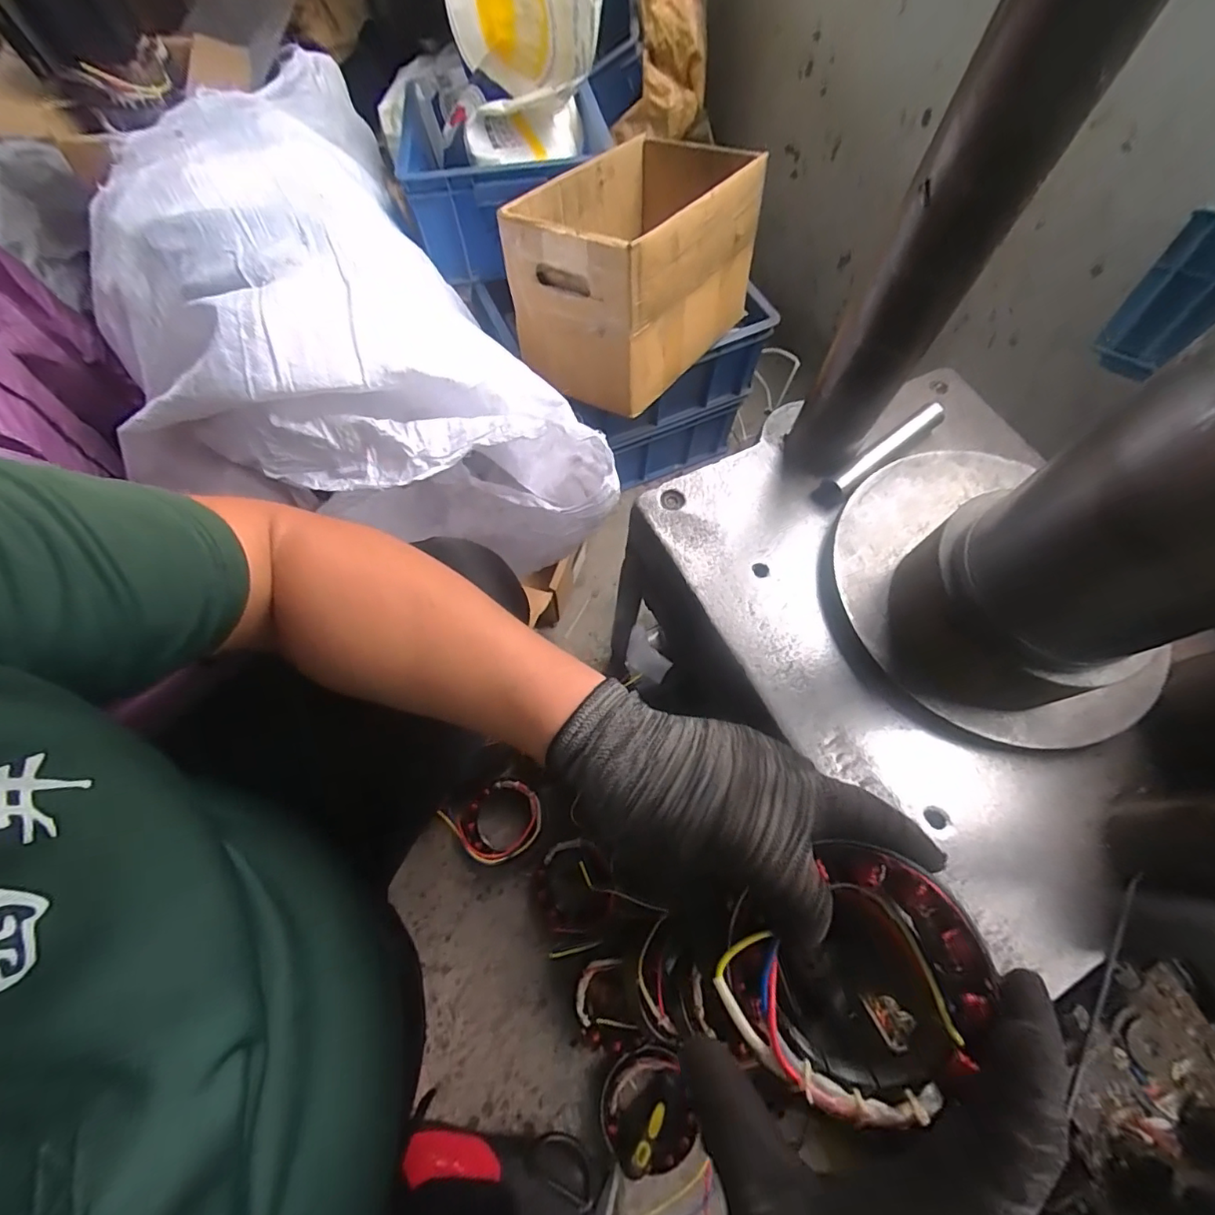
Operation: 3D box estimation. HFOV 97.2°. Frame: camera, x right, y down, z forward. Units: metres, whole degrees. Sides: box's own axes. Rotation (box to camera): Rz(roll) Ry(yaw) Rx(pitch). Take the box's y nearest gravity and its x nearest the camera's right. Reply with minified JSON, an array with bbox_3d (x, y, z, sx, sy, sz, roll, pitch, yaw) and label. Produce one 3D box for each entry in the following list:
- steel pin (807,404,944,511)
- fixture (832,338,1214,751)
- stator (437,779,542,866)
[{"bbox_3d":[0.256,-0.144,0.505,0.161,0.024,0.025,-36,73,-16],"label":"steel pin"},{"bbox_3d":[0.315,-0.055,0.336,0.245,0.266,0.217,38,70,13],"label":"fixture"},{"bbox_3d":[-0.152,0.299,0.751,0.121,0.065,0.104,-30,71,-14],"label":"stator"}]

